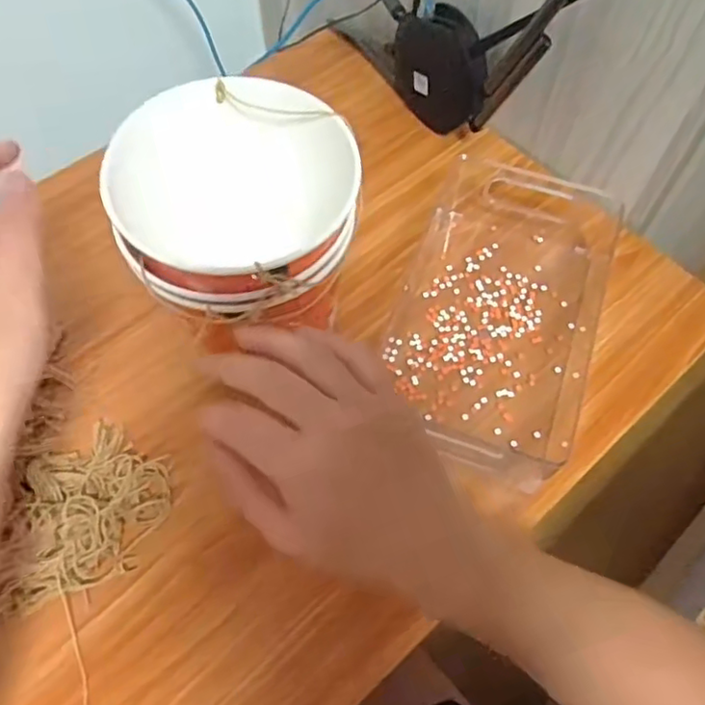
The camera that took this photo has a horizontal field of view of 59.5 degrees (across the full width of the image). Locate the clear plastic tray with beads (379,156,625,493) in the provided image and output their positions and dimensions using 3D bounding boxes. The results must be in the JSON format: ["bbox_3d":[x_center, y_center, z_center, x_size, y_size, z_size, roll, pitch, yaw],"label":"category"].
[{"bbox_3d":[0.132,-0.045,0.545,0.168,0.026,0.303,19,65,9],"label":"clear plastic tray with beads"}]

